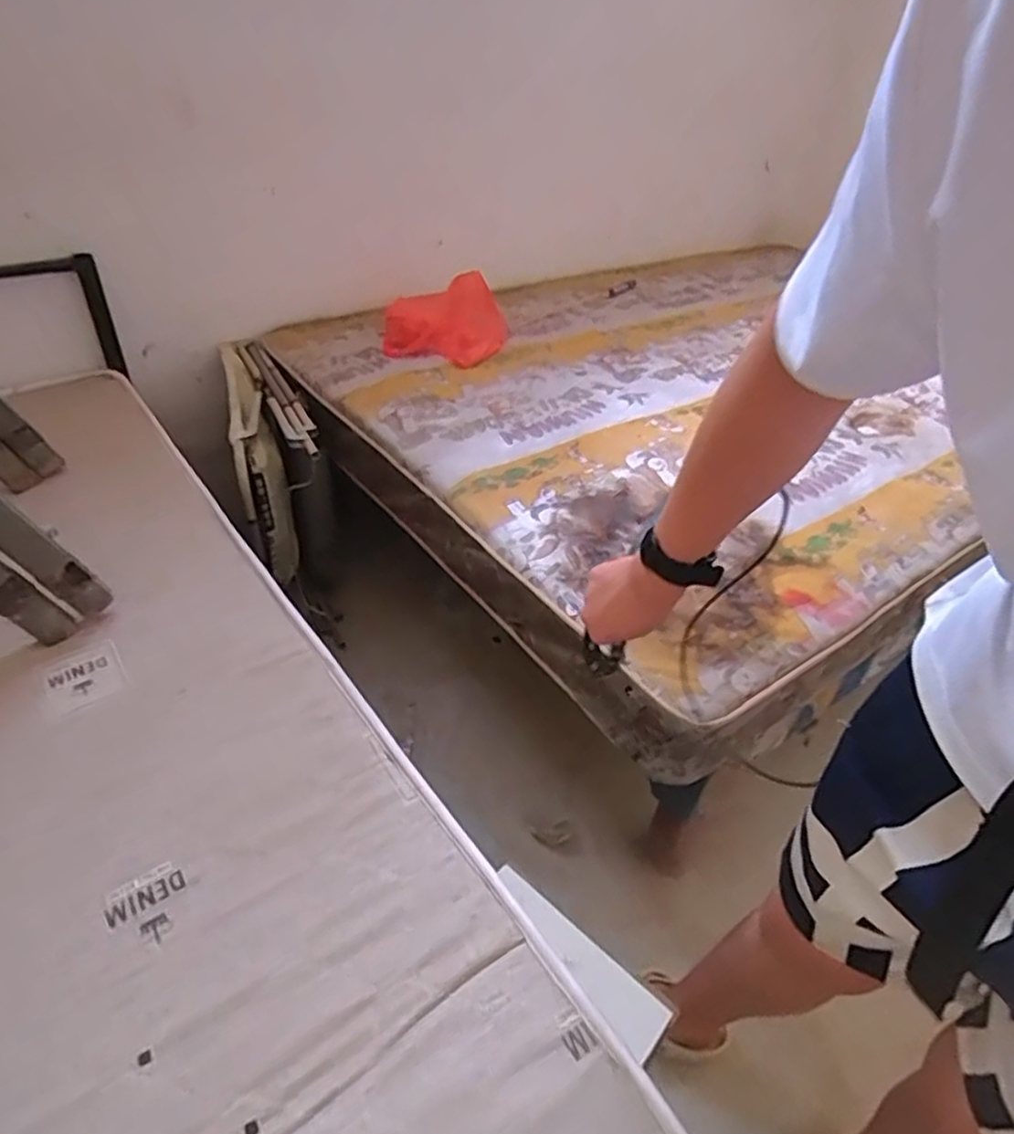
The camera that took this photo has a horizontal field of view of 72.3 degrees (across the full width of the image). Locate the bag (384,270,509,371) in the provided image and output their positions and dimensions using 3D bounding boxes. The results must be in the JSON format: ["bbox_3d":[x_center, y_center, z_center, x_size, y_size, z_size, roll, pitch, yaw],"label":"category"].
[{"bbox_3d":[-0.147,-0.592,1.660,0.296,0.120,0.265,0,38,-4],"label":"bag"}]

